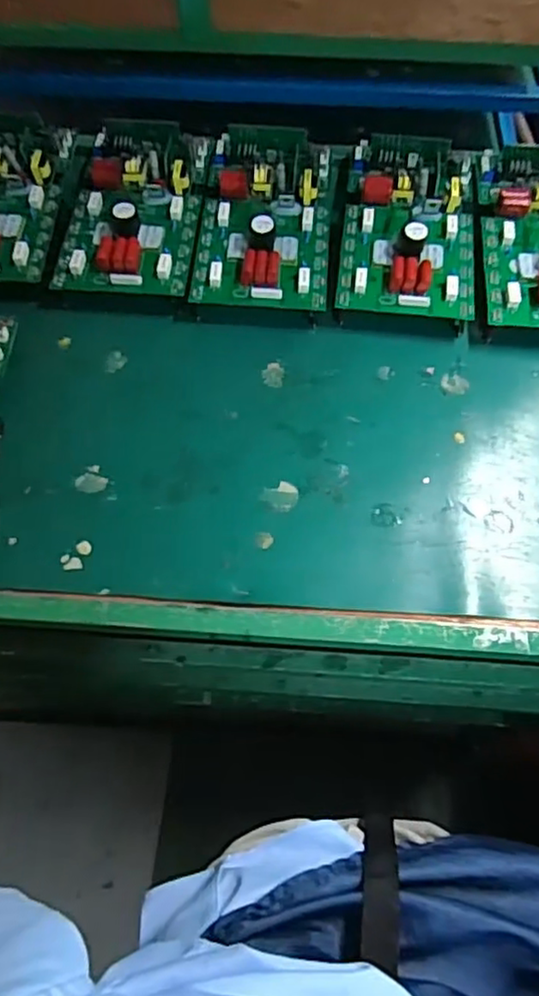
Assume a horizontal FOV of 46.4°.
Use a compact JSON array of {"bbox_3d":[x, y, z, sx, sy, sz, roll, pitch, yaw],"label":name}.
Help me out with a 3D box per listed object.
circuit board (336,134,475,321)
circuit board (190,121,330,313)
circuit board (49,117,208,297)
[{"bbox_3d":[0.136,-0.265,0.618,0.126,0.052,0.213,6,64,3],"label":"circuit board"},{"bbox_3d":[-0.003,-0.279,0.602,0.122,0.036,0.206,4,64,2],"label":"circuit board"},{"bbox_3d":[-0.137,-0.292,0.618,0.137,0.032,0.214,2,64,2],"label":"circuit board"}]

